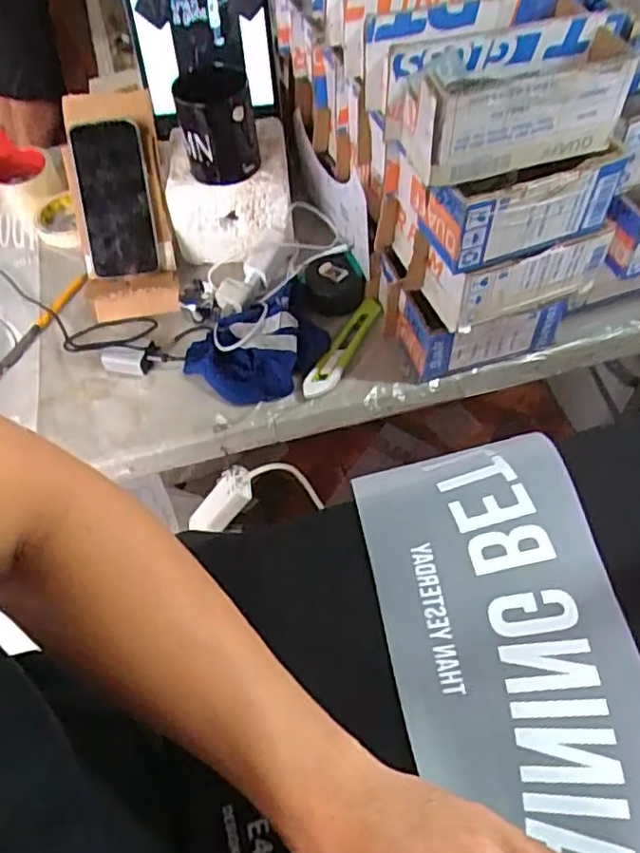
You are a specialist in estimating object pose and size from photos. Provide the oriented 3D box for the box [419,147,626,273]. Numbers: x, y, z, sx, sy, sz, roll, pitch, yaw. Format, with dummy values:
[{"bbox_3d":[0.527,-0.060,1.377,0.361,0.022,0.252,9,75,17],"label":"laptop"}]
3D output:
[{"bbox_3d":[0.167,-0.197,0.545,0.147,0.077,0.073,-20,57,-10],"label":"box"}]

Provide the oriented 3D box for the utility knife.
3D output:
[{"bbox_3d":[0.029,-0.091,0.708,0.028,0.019,0.163,22,60,17],"label":"utility knife"}]

